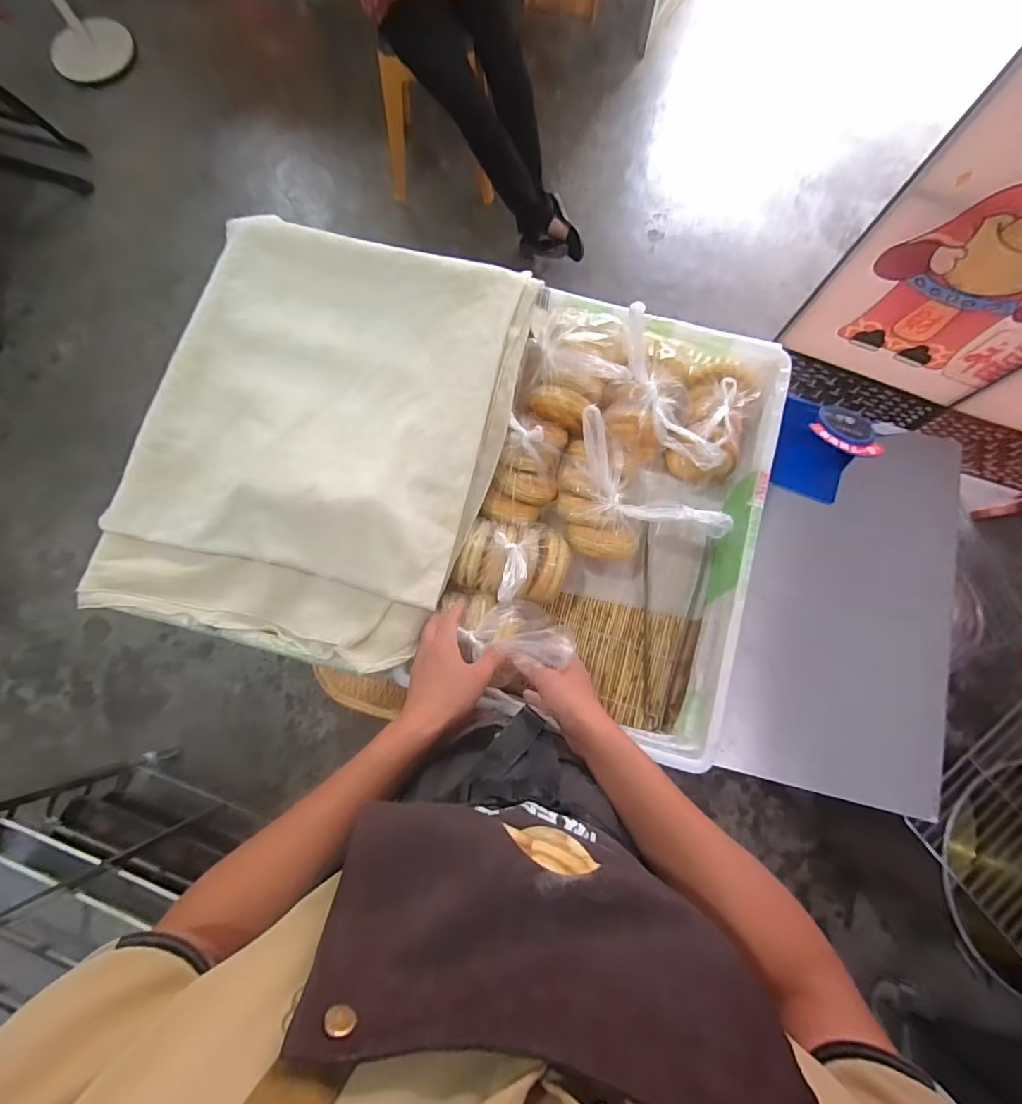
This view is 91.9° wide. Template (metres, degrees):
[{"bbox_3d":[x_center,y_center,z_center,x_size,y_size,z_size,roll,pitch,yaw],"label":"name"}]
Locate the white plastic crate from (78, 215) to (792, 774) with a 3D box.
[{"bbox_3d":[-0.084,-0.111,0.722,0.833,0.141,0.593,15,78,3],"label":"white plastic crate"}]

